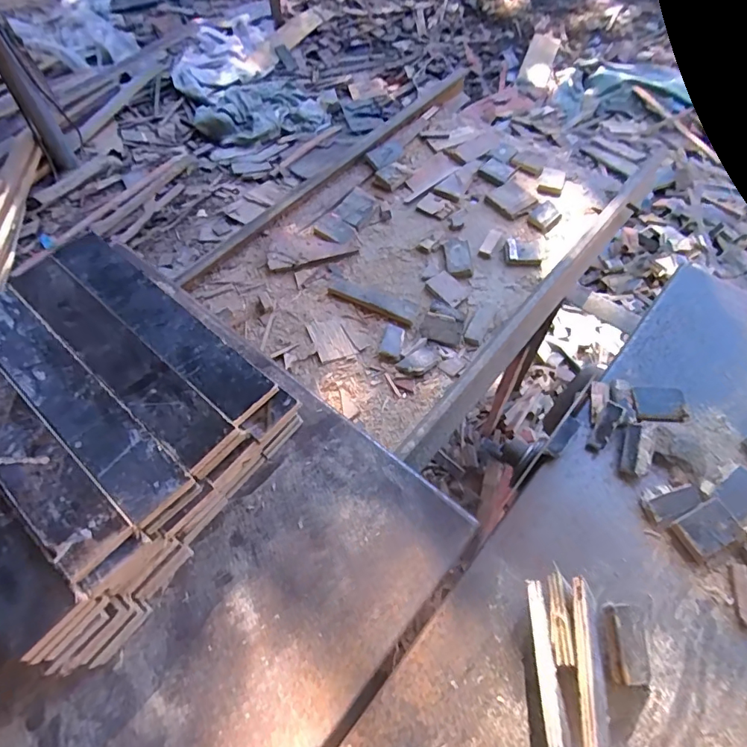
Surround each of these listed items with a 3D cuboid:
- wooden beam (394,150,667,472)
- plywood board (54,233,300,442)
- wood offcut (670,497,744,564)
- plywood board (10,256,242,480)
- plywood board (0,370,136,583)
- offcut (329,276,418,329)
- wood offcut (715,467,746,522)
[{"bbox_3d":[0.288,-0.132,0.809,0.045,0.070,0.755,36,63,22],"label":"wooden beam"},{"bbox_3d":[-0.257,-0.059,0.594,0.393,0.023,0.066,35,63,22],"label":"plywood board"},{"bbox_3d":[0.374,0.174,0.546,0.067,0.013,0.047,-27,64,-15],"label":"wood offcut"},{"bbox_3d":[-0.298,-0.023,0.560,0.366,0.016,0.061,36,63,22],"label":"plywood board"},{"bbox_3d":[-0.376,0.060,0.499,0.356,0.011,0.061,38,67,19],"label":"plywood board"},{"bbox_3d":[-0.002,-0.125,0.822,0.160,0.017,0.049,24,63,13],"label":"offcut"},{"bbox_3d":[0.426,0.139,0.566,0.066,0.011,0.036,-33,65,-18],"label":"wood offcut"}]

